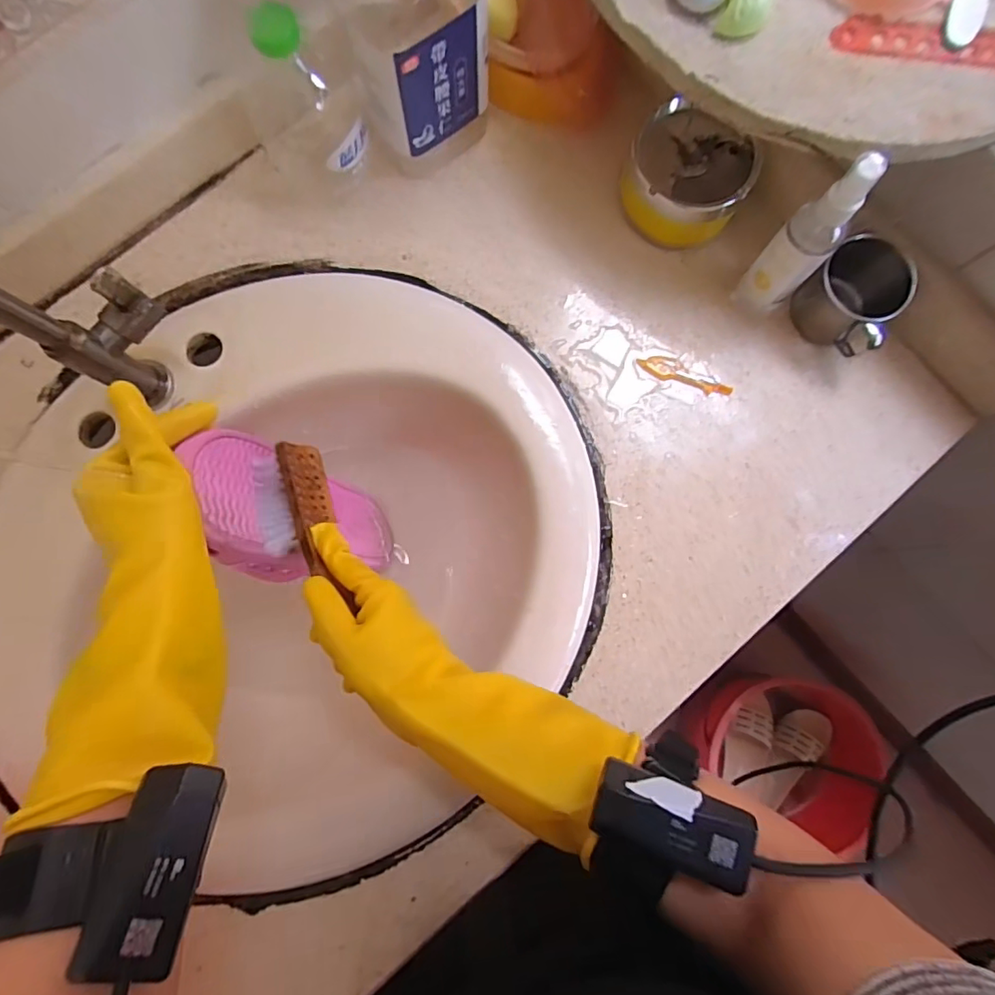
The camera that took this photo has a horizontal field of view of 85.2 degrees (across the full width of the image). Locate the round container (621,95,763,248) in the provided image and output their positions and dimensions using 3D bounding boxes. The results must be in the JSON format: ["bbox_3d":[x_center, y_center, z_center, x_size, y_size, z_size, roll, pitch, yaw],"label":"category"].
[{"bbox_3d":[0.153,-0.259,0.442,0.100,0.050,0.089,18,82,2],"label":"round container"}]

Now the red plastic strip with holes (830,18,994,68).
[{"bbox_3d":[0.285,-0.271,0.325,0.162,0.004,0.023,5,82,1],"label":"red plastic strip with holes"}]

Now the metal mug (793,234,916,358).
[{"bbox_3d":[0.279,-0.158,0.424,0.065,0.062,0.069,0,82,0],"label":"metal mug"}]

